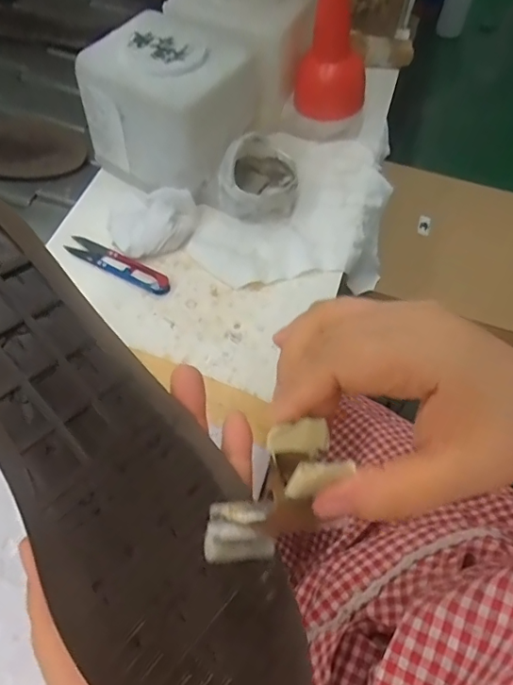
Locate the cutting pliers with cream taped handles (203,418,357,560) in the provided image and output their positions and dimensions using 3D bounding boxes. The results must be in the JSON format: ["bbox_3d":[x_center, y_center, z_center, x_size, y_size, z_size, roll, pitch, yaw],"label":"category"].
[{"bbox_3d":[0.007,0.064,0.219,0.033,0.036,0.066,42,101,21],"label":"cutting pliers with cream taped handles"}]

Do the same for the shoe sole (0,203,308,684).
[{"bbox_3d":[-0.065,0.043,0.214,0.078,0.024,0.261,-33,85,-20],"label":"shoe sole"}]

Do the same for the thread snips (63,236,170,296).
[{"bbox_3d":[-0.120,-0.068,0.459,0.104,0.009,0.020,25,60,14],"label":"thread snips"}]

